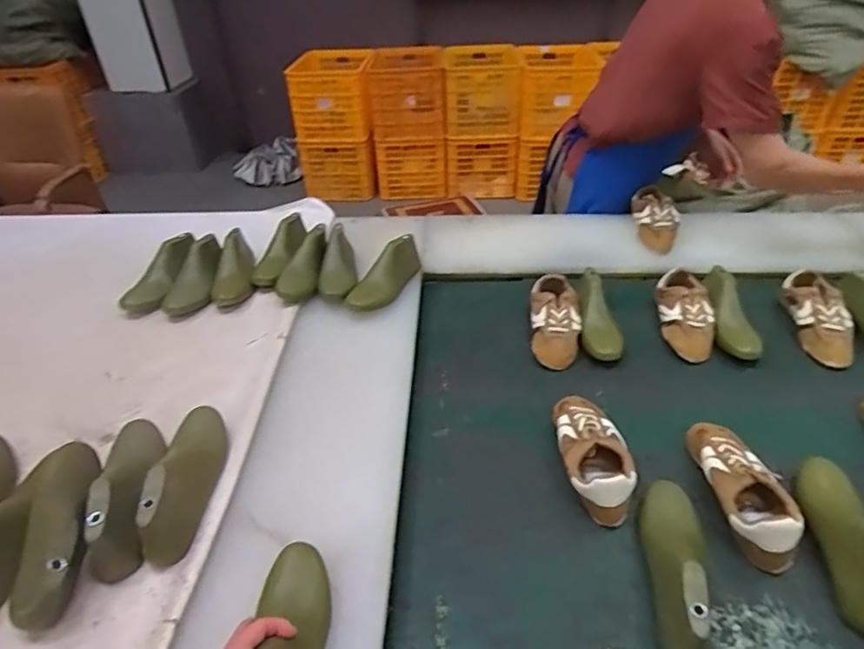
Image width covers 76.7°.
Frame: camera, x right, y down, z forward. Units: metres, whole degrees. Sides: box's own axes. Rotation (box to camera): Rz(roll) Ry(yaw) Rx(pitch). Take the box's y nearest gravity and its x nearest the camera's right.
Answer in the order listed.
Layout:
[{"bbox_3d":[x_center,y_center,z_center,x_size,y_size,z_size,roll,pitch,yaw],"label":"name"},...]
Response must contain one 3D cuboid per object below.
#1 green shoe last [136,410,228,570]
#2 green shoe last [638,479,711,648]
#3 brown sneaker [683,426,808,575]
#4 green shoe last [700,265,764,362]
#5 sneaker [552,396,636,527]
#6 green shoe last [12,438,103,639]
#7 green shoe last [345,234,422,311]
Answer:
[{"bbox_3d":[-0.327,0.192,0.727,0.069,0.094,0.233,-3,38,0],"label":"green shoe last"},{"bbox_3d":[0.291,0.281,0.654,0.067,0.085,0.236,9,40,15],"label":"green shoe last"},{"bbox_3d":[0.424,0.216,0.754,0.086,0.062,0.219,1,38,5],"label":"brown sneaker"},{"bbox_3d":[0.568,-0.024,1.049,0.071,0.077,0.220,2,38,6],"label":"green shoe last"},{"bbox_3d":[0.236,0.179,0.808,0.100,0.063,0.218,-2,38,2],"label":"sneaker"},{"bbox_3d":[-0.448,0.241,0.663,0.081,0.087,0.229,-16,40,-16],"label":"green shoe last"},{"bbox_3d":[-0.099,-0.101,1.107,0.070,0.084,0.201,16,42,23],"label":"green shoe last"}]

